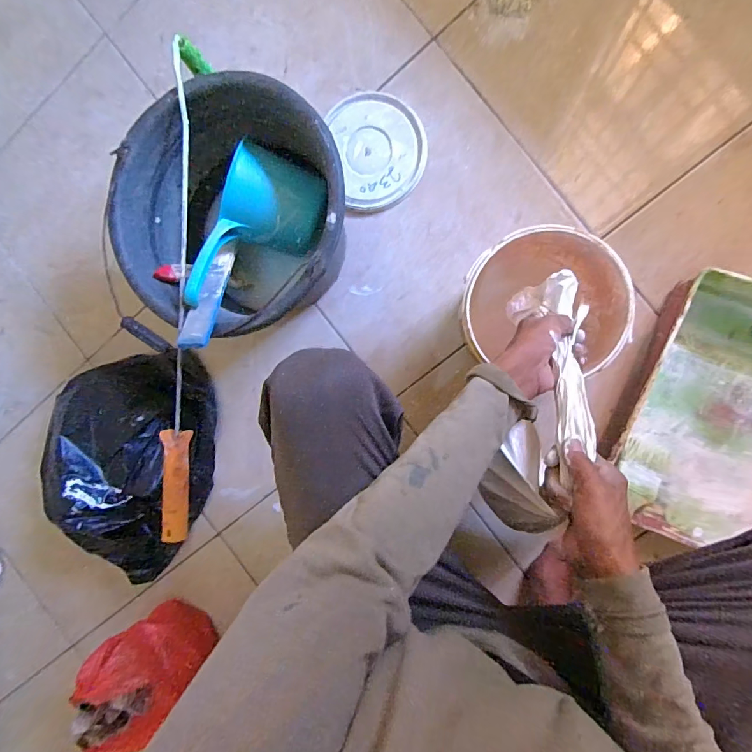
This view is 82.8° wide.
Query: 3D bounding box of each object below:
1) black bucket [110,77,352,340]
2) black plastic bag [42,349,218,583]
[{"bbox_3d":[-0.171,-0.197,0.603,0.278,0.212,0.277,0,93,8],"label":"black bucket"},{"bbox_3d":[-0.411,0.153,0.704,0.230,0.164,0.391,6,94,8],"label":"black plastic bag"}]

